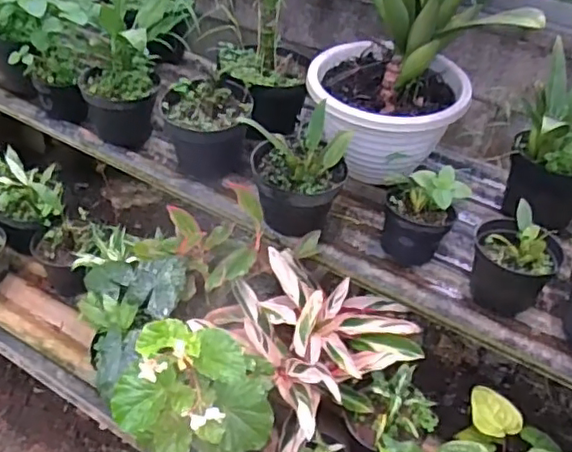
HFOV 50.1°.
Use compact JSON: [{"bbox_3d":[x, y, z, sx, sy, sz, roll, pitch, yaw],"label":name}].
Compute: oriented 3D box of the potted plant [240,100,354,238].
[{"bbox_3d":[0.026,-0.102,1.167,0.177,0.196,0.159,-13,43,-20],"label":"potted plant"}]

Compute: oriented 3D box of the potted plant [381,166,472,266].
[{"bbox_3d":[0.253,-0.038,1.150,0.134,0.177,0.151,7,40,3],"label":"potted plant"}]

